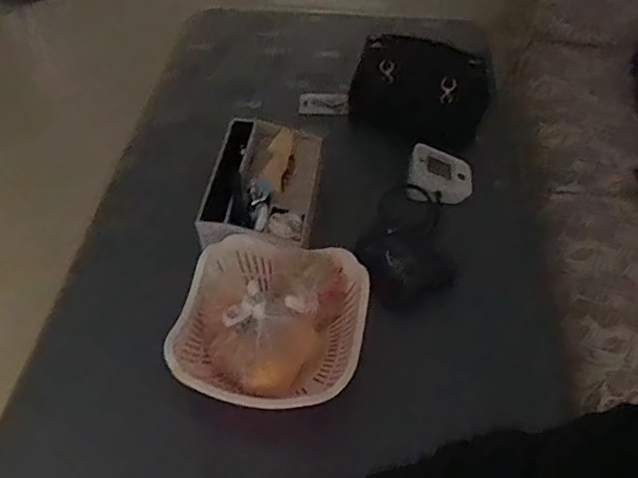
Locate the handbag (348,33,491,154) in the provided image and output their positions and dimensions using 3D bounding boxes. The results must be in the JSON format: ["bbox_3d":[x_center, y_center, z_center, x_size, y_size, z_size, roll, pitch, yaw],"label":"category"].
[{"bbox_3d":[0.188,-0.280,1.068,0.255,0.187,0.099,8,50,7],"label":"handbag"}]

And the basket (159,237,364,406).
[{"bbox_3d":[-0.069,0.119,0.798,0.253,0.090,0.243,9,50,7],"label":"basket"}]

